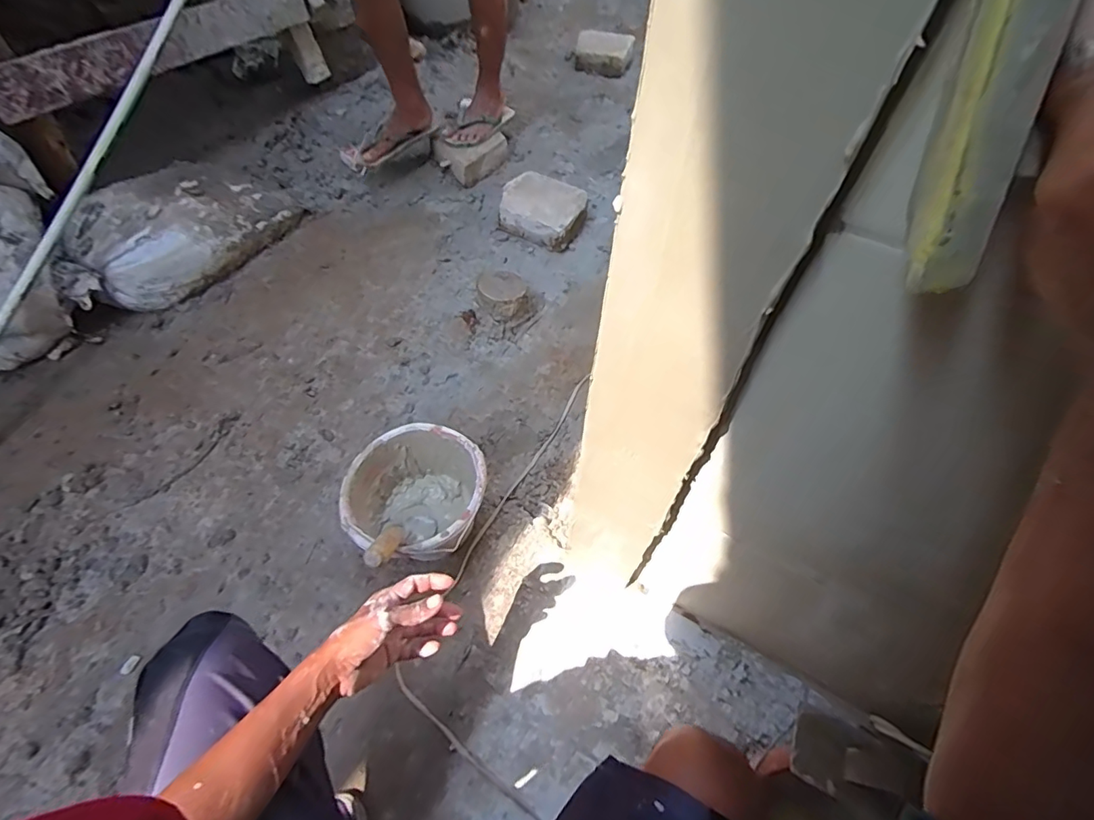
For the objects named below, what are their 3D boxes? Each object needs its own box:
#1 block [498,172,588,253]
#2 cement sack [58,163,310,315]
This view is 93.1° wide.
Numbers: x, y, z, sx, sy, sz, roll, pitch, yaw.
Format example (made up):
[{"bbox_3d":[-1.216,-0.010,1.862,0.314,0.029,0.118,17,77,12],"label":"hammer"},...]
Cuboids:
[{"bbox_3d":[-0.009,-0.560,1.463,0.243,0.092,0.197,21,59,12],"label":"block"},{"bbox_3d":[-0.937,-0.461,1.311,0.284,0.190,0.554,33,62,18],"label":"cement sack"}]

